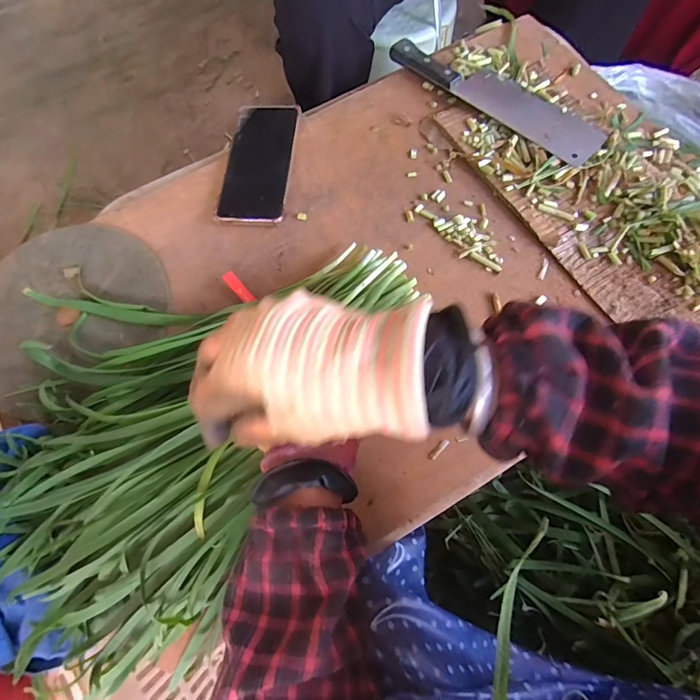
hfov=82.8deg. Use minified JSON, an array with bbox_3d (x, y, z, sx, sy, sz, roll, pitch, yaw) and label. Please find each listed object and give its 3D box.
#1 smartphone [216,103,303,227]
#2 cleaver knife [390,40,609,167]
[{"bbox_3d":[-0.101,-0.211,0.447,0.074,0.015,0.157,4,73,4],"label":"smartphone"},{"bbox_3d":[0.169,-0.301,0.462,0.264,0.013,0.071,43,79,14],"label":"cleaver knife"}]

